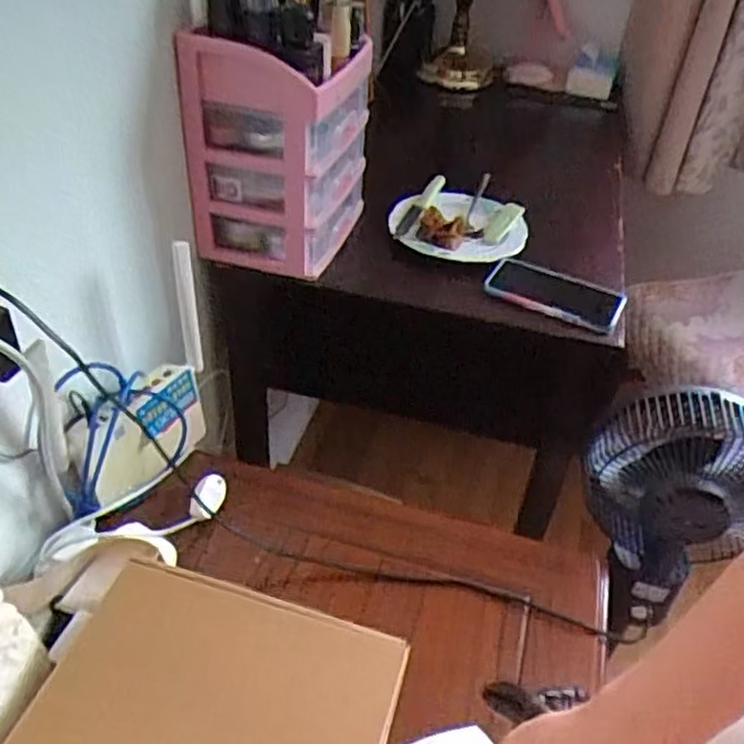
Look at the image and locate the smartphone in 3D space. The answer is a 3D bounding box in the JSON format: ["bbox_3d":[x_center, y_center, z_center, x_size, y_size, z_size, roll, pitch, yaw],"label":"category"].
[{"bbox_3d":[0.230,-0.101,0.886,0.165,0.014,0.084,18,43,16],"label":"smartphone"}]

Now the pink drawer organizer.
[{"bbox_3d":[-0.105,-0.290,0.873,0.149,0.257,0.231,15,42,12],"label":"pink drawer organizer"}]

